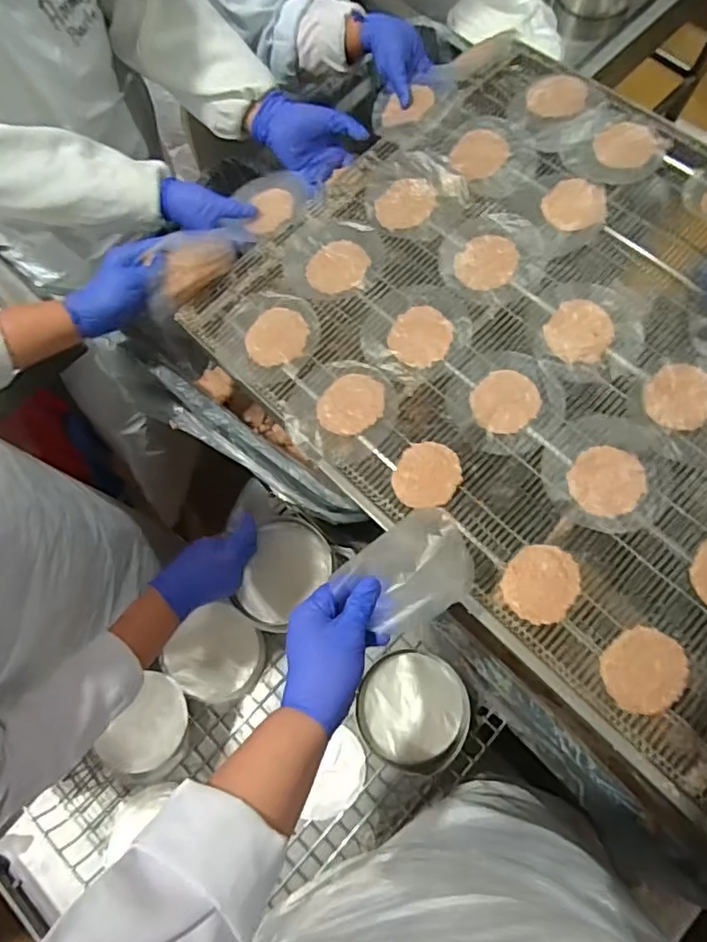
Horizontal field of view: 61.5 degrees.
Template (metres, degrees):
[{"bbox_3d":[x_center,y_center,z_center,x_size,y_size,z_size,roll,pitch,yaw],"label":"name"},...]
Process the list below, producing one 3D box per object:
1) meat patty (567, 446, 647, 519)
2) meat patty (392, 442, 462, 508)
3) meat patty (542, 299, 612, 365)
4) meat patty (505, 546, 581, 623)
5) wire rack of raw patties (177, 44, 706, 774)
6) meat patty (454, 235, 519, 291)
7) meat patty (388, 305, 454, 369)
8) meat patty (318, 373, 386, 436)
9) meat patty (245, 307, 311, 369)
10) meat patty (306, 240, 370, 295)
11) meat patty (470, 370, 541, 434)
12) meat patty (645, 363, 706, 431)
[{"bbox_3d":[0.253,0.010,0.592,0.068,0.009,0.069,0,74,0],"label":"meat patty"},{"bbox_3d":[0.077,0.004,0.621,0.065,0.010,0.071,0,74,0],"label":"meat patty"},{"bbox_3d":[0.251,-0.154,0.658,0.068,0.014,0.076,37,77,10],"label":"meat patty"},{"bbox_3d":[0.182,0.107,0.570,0.065,0.008,0.073,42,78,11],"label":"meat patty"},{"bbox_3d":[0.273,-0.151,0.658,0.623,0.033,0.754,-42,72,-9],"label":"wire rack of raw patties"},{"bbox_3d":[0.156,-0.243,0.695,0.064,0.008,0.075,39,78,10],"label":"meat patty"},{"bbox_3d":[0.076,-0.154,0.671,0.068,0.007,0.071,0,74,0],"label":"meat patty"},{"bbox_3d":[-0.003,-0.074,0.654,0.065,0.006,0.076,36,77,9],"label":"meat patty"},{"bbox_3d":[-0.089,-0.157,0.686,0.071,0.008,0.071,0,74,0],"label":"meat patty"},{"bbox_3d":[-0.019,-0.245,0.713,0.074,0.004,0.066,-21,75,-6],"label":"meat patty"},{"bbox_3d":[0.163,-0.075,0.636,0.068,0.008,0.071,0,74,0],"label":"meat patty"},{"bbox_3d":[0.344,-0.079,0.616,0.081,0.008,0.066,-37,78,-10],"label":"meat patty"}]

